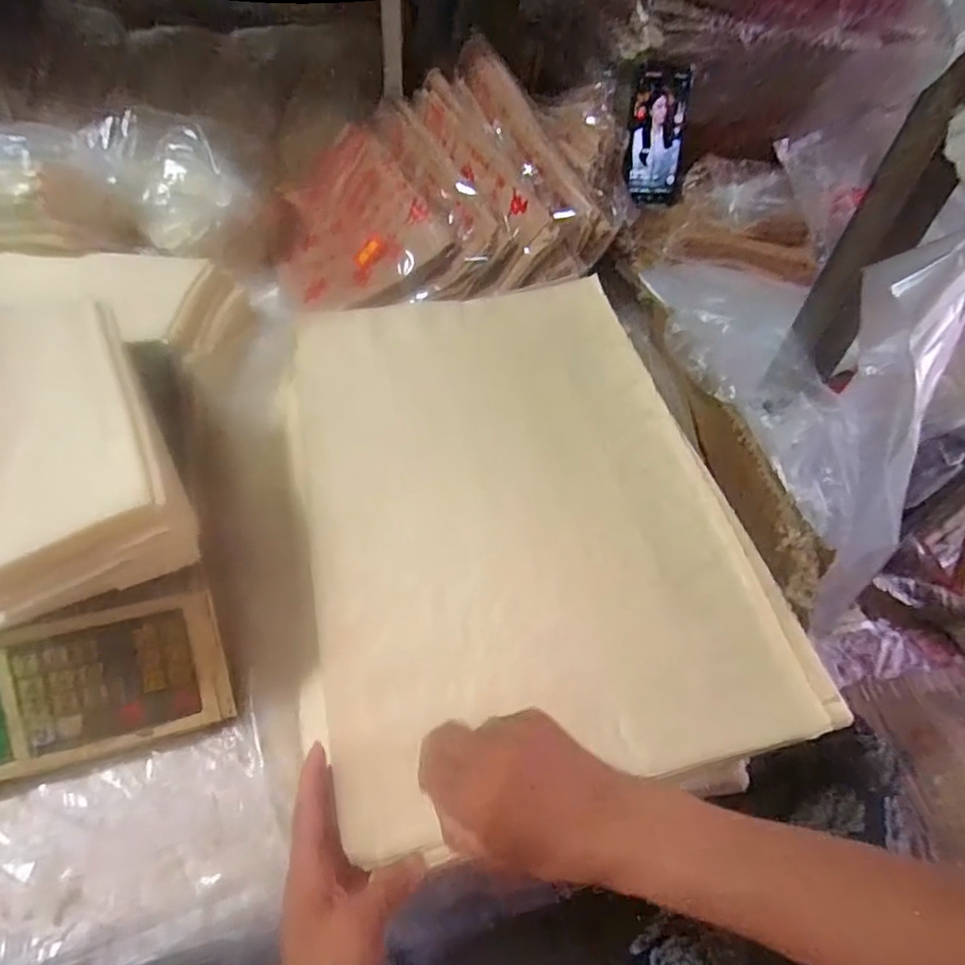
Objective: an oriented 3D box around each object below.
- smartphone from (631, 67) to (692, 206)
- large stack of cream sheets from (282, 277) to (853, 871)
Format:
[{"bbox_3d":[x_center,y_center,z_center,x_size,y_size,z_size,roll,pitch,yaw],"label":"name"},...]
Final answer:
[{"bbox_3d":[0.222,-0.438,0.781,0.073,0.151,0.010,-5,24,-8],"label":"smartphone"},{"bbox_3d":[0.024,0.008,0.519,0.344,0.038,0.473,-10,54,-12],"label":"large stack of cream sheets"}]

